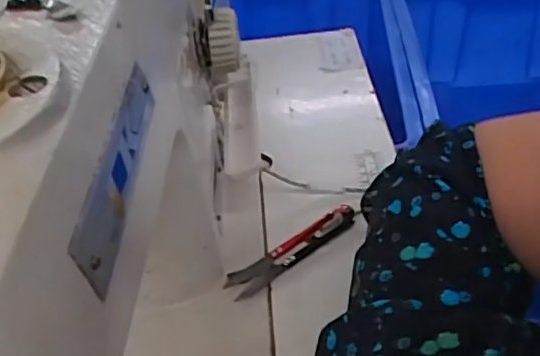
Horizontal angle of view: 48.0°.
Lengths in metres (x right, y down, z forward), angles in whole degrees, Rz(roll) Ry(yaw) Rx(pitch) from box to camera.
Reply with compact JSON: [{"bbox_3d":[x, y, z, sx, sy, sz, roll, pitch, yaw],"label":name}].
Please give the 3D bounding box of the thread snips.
[{"bbox_3d":[0.015,0.050,0.429,0.105,0.018,0.025,-32,47,-27],"label":"thread snips"}]

